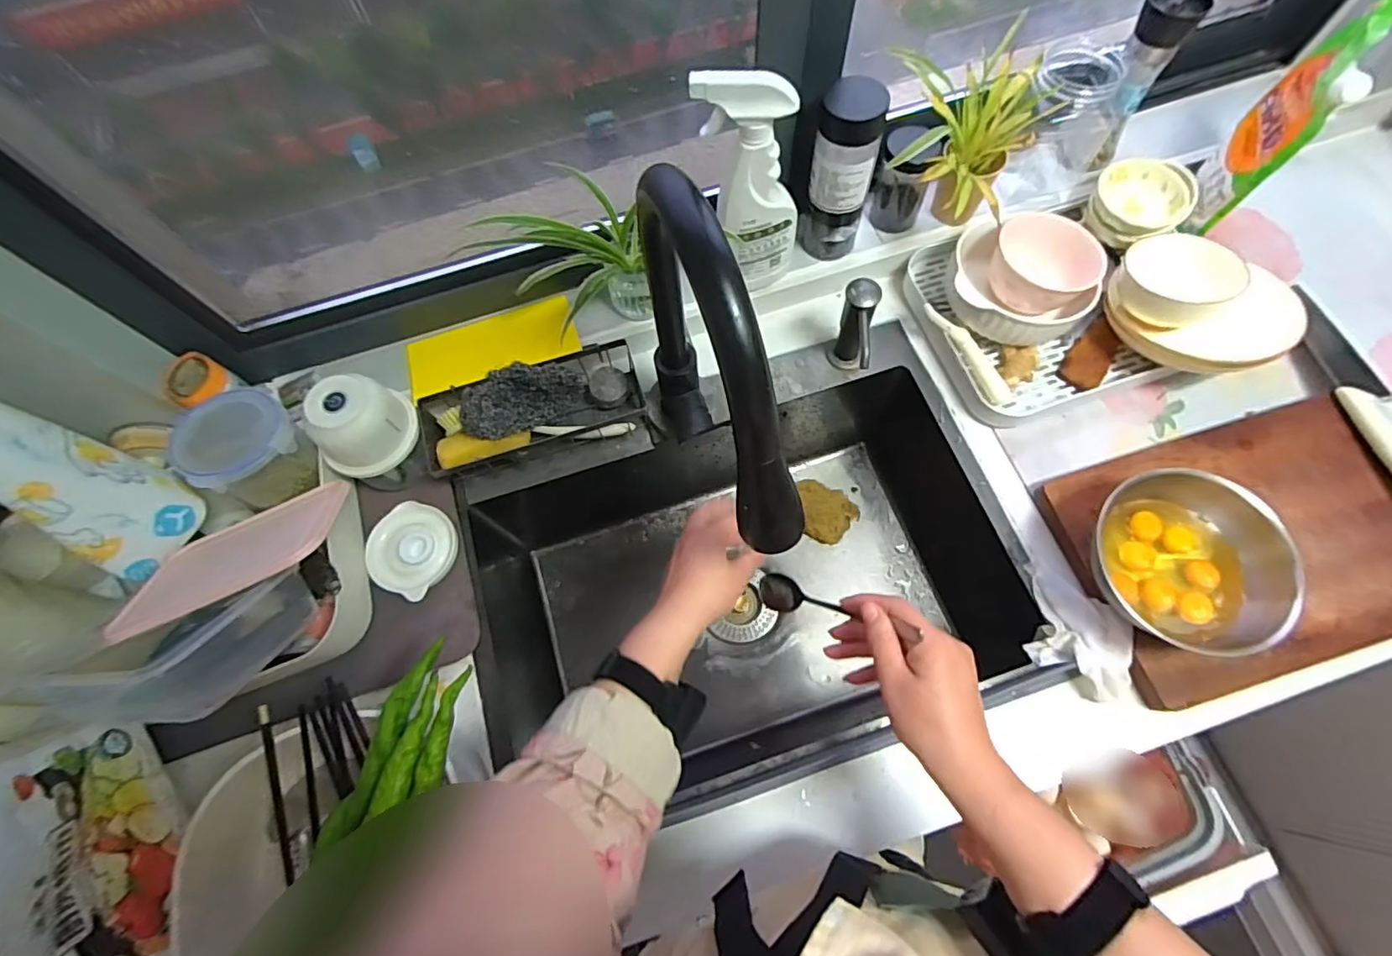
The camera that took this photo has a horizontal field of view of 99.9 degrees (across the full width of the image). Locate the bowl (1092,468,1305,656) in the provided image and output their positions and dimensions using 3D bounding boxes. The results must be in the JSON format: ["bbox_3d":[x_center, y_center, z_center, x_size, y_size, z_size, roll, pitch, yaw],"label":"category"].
[{"bbox_3d":[0.451,0.080,0.551,0.162,0.086,0.138,32,74,14],"label":"bowl"}]

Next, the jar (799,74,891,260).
[{"bbox_3d":[0.160,-0.331,0.646,0.067,0.185,0.066,-1,69,2],"label":"jar"}]

